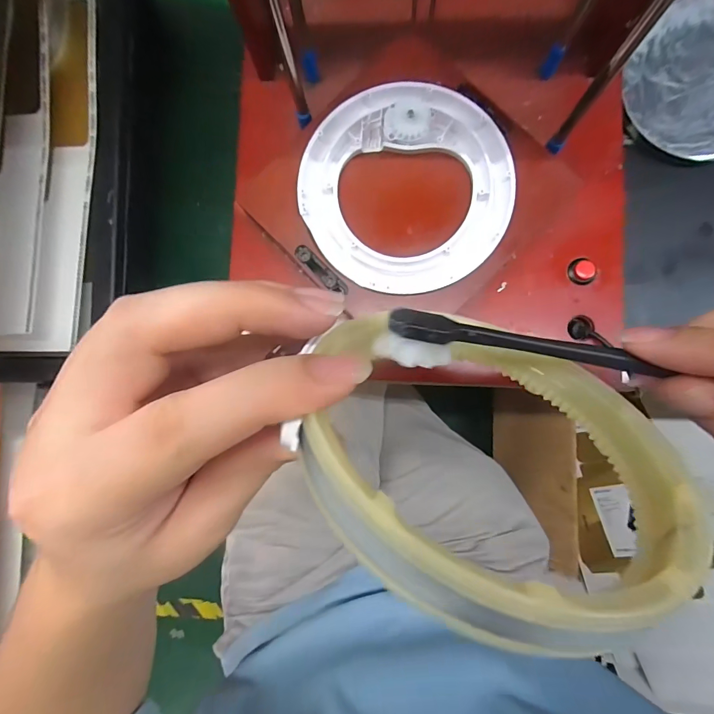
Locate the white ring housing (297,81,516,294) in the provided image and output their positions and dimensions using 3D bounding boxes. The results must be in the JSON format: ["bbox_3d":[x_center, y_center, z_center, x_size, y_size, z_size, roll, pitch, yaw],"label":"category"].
[{"bbox_3d":[0.031,-0.109,0.241,0.130,0.012,0.134,0,88,5],"label":"white ring housing"}]

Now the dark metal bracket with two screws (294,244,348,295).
[{"bbox_3d":[-0.024,-0.056,0.251,0.010,0.004,0.043,-44,85,2],"label":"dark metal bracket with two screws"}]

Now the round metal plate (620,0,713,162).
[{"bbox_3d":[0.283,-0.221,0.305,0.122,0.013,0.122,0,88,5],"label":"round metal plate"}]

